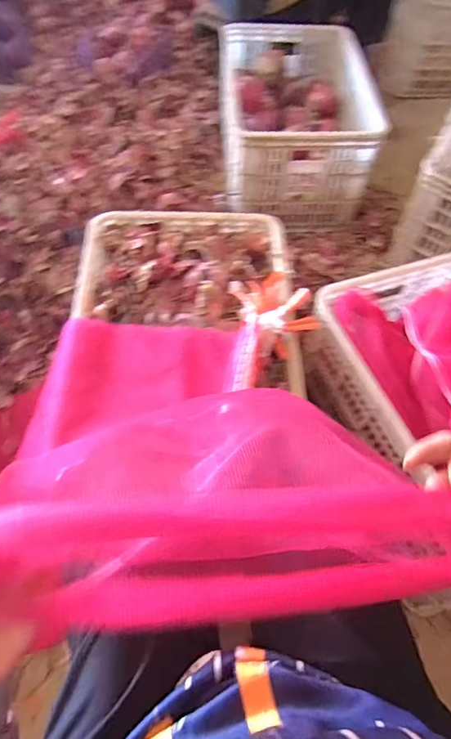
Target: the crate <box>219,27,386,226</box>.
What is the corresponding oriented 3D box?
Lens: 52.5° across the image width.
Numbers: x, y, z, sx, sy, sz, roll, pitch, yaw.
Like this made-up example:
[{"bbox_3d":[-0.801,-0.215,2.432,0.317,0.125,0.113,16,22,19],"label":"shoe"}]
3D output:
[{"bbox_3d":[0.185,-0.727,1.308,0.365,0.244,0.588,-1,60,-4],"label":"crate"}]

